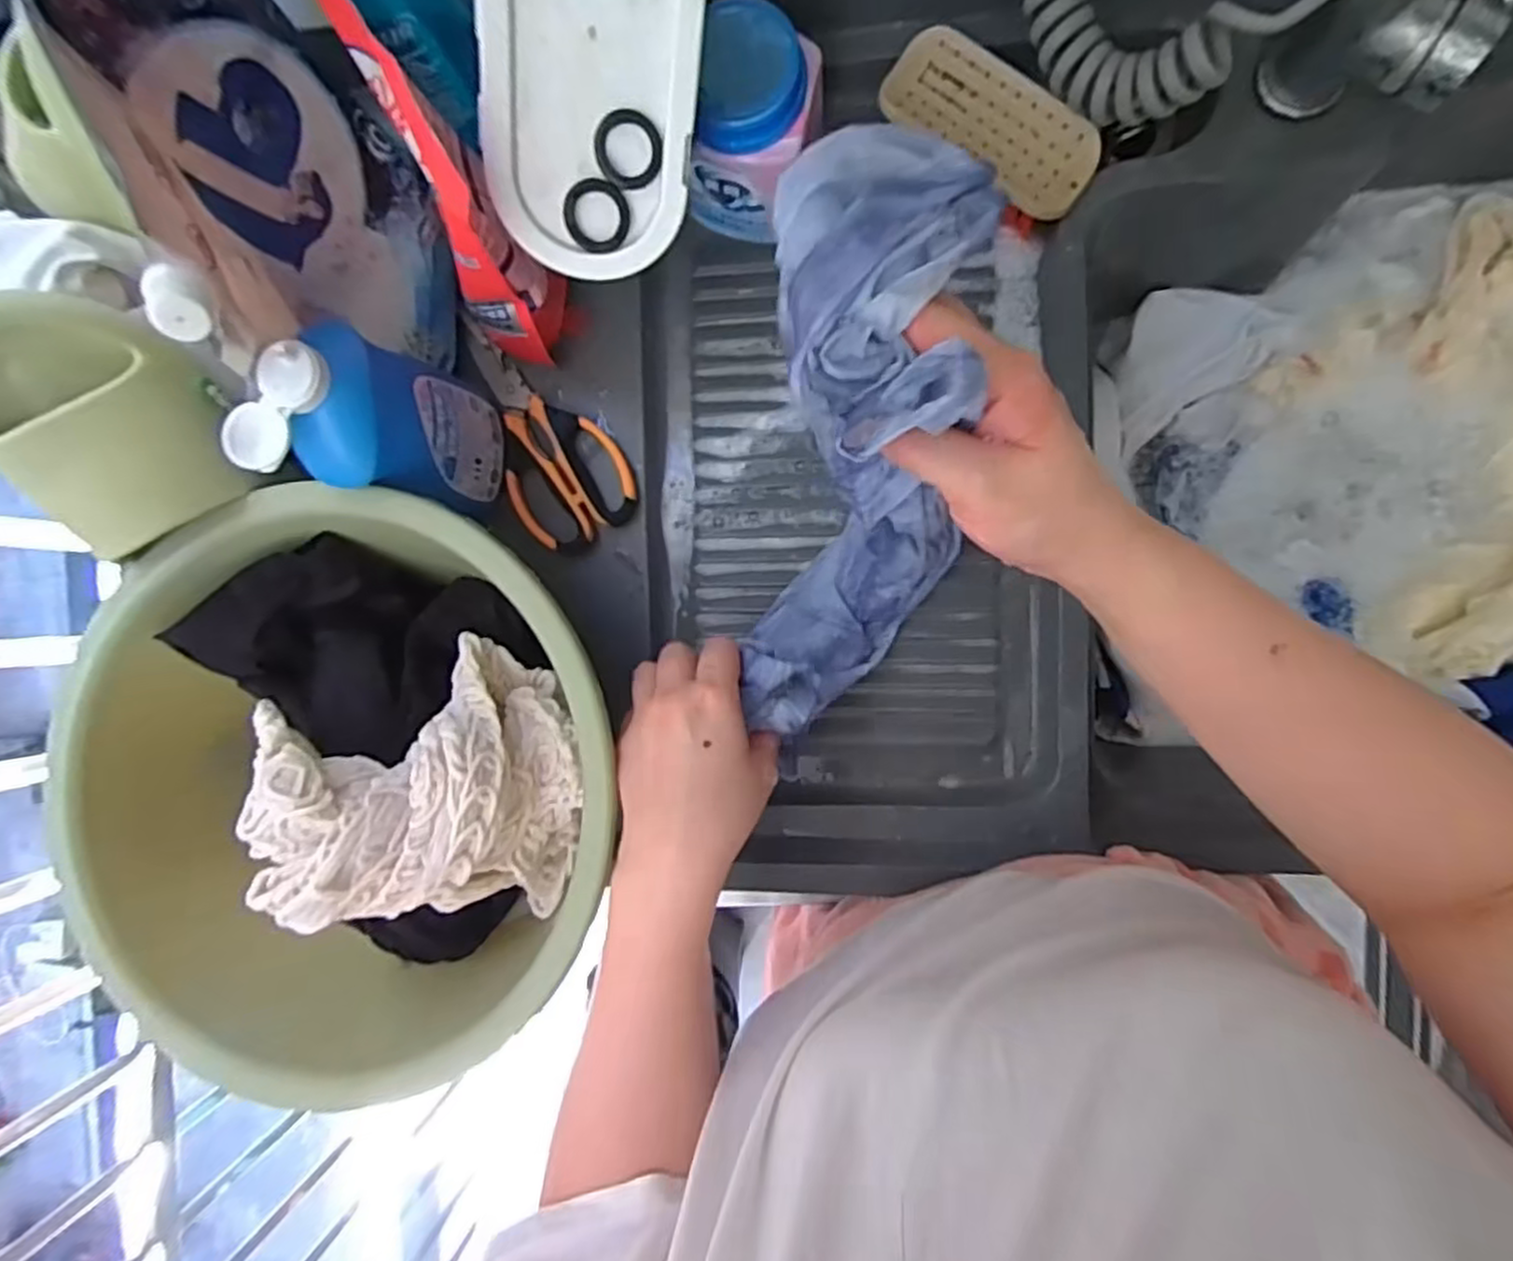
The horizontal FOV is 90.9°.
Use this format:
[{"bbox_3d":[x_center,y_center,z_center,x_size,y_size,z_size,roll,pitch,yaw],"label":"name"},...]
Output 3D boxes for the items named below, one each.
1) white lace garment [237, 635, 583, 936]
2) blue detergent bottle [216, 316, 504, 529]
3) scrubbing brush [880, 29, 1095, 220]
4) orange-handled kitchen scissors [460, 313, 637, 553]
[{"bbox_3d":[-0.193,0.085,0.429,0.169,0.121,0.141,21,95,6],"label":"white lace garment"},{"bbox_3d":[-0.213,-0.121,0.450,0.053,0.185,0.082,21,95,6],"label":"blue detergent bottle"},{"bbox_3d":[0.152,-0.327,0.492,0.142,0.040,0.062,36,97,4],"label":"scrubbing brush"},{"bbox_3d":[-0.155,-0.146,0.535,0.082,0.022,0.176,-29,89,8],"label":"orange-handled kitchen scissors"}]

